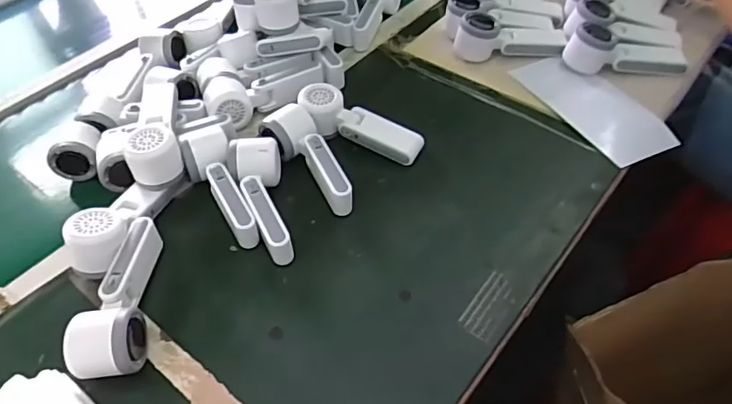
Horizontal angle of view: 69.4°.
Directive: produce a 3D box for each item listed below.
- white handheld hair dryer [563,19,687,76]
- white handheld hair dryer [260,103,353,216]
[{"bbox_3d":[0.360,-0.211,0.730,0.153,0.060,0.044,12,51,14],"label":"white handheld hair dryer"},{"bbox_3d":[-0.069,-0.048,0.625,0.062,0.050,0.158,-24,51,-16],"label":"white handheld hair dryer"}]

